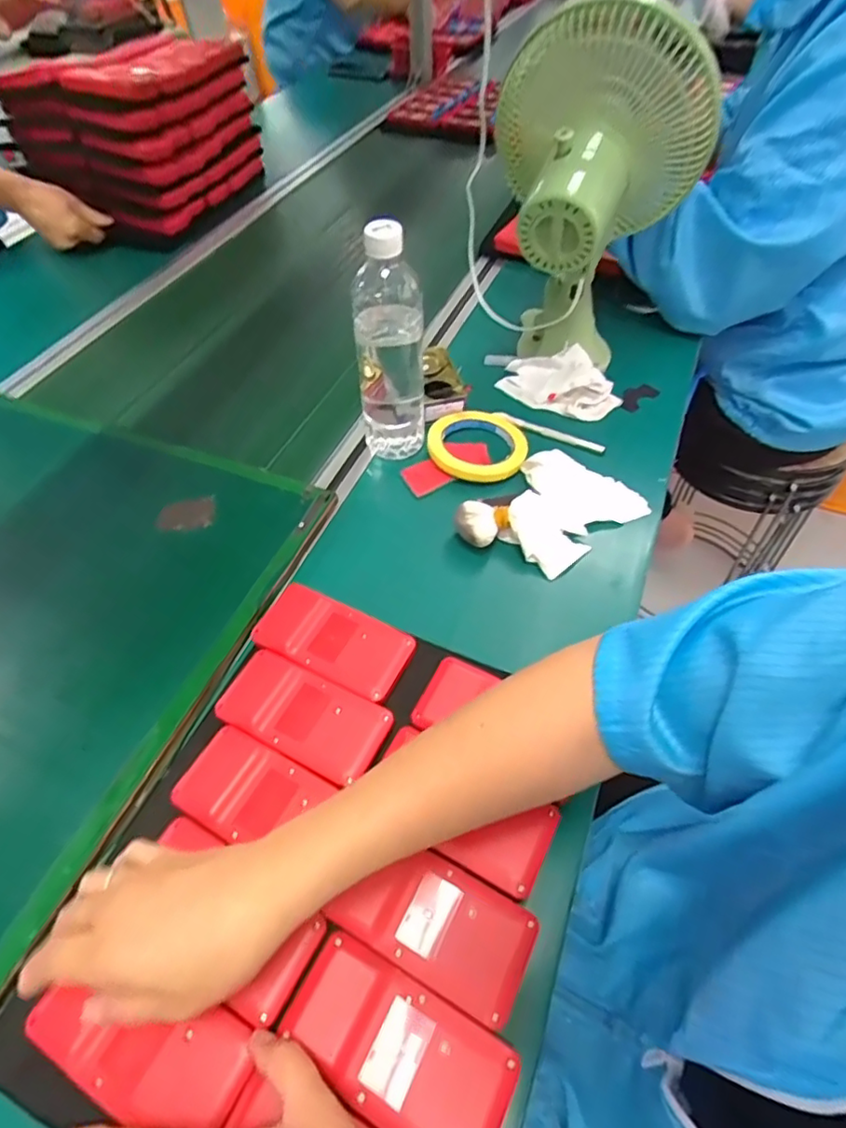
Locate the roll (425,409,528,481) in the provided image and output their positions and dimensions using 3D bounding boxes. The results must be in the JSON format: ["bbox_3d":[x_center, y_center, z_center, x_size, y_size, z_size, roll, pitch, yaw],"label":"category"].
[{"bbox_3d":[0.056,-0.127,0.610,0.101,0.022,0.104,-1,52,1],"label":"roll"}]

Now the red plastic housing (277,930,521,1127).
[{"bbox_3d":[-0.013,0.255,0.310,0.118,0.014,0.060,24,56,19],"label":"red plastic housing"}]

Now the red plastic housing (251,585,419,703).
[{"bbox_3d":[-0.070,0.059,0.460,0.116,0.014,0.061,21,55,17],"label":"red plastic housing"}]

